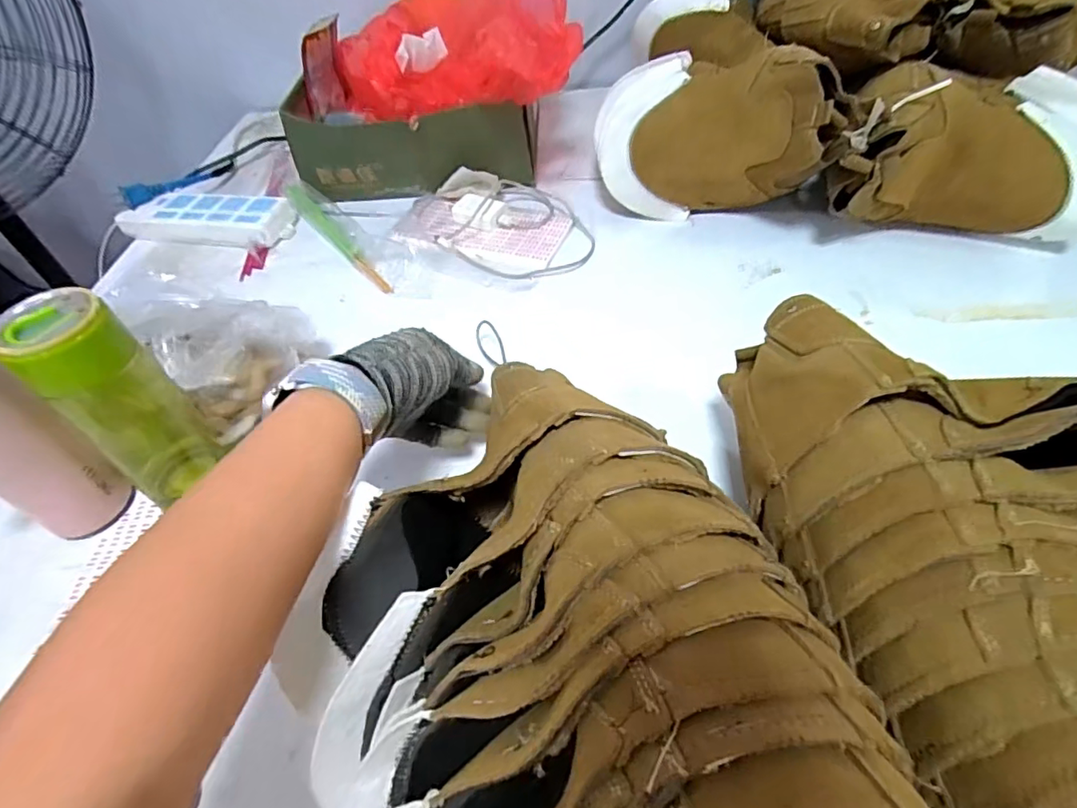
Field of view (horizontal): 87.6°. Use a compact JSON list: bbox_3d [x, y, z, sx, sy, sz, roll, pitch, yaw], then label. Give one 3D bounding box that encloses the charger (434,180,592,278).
[{"bbox_3d":[-0.025,-0.223,0.688,0.179,0.029,0.188,-1,49,5],"label":"charger"}]

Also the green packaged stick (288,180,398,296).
[{"bbox_3d":[-0.267,-0.224,0.723,0.022,0.017,0.312,-30,53,-20],"label":"green packaged stick"}]

